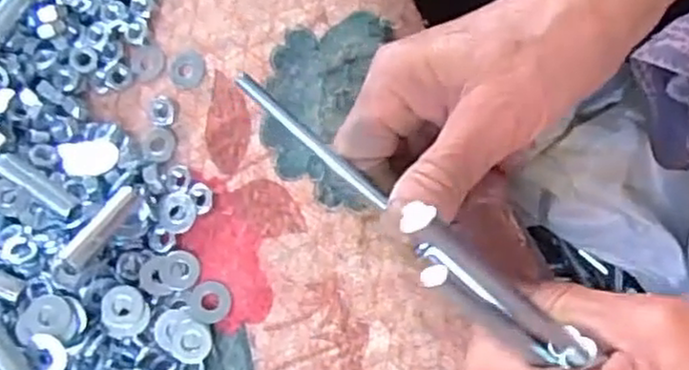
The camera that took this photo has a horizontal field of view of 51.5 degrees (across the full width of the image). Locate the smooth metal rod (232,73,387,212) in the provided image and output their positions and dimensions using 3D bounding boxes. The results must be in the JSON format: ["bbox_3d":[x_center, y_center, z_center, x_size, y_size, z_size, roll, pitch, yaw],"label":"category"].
[{"bbox_3d":[-0.014,-0.018,0.275,0.074,0.006,0.006,42,79,5],"label":"smooth metal rod"}]

